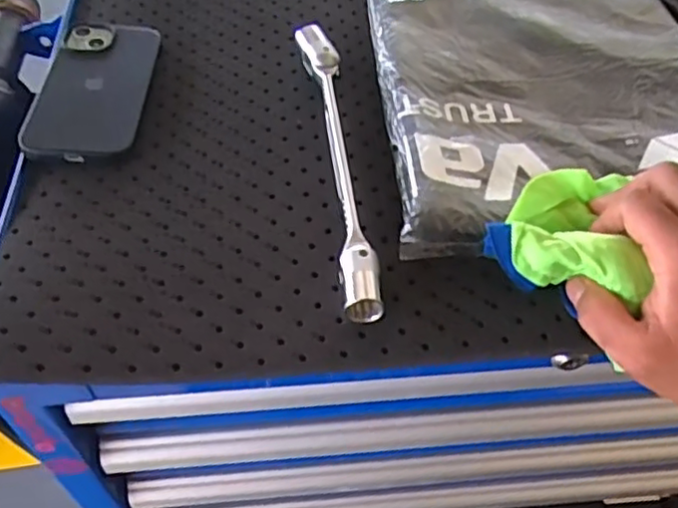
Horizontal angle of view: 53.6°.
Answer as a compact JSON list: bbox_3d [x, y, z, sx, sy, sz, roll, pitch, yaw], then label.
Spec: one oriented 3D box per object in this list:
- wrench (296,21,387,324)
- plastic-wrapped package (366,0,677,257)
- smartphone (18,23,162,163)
[{"bbox_3d":[-0.002,-0.068,0.452,0.027,0.027,0.266,-6,53,-6],"label":"wrench"},{"bbox_3d":[0.150,-0.139,0.500,0.236,0.022,0.324,-3,51,-2],"label":"plastic-wrapped package"},{"bbox_3d":[-0.177,-0.122,0.490,0.073,0.016,0.146,-1,51,-1],"label":"smartphone"}]

